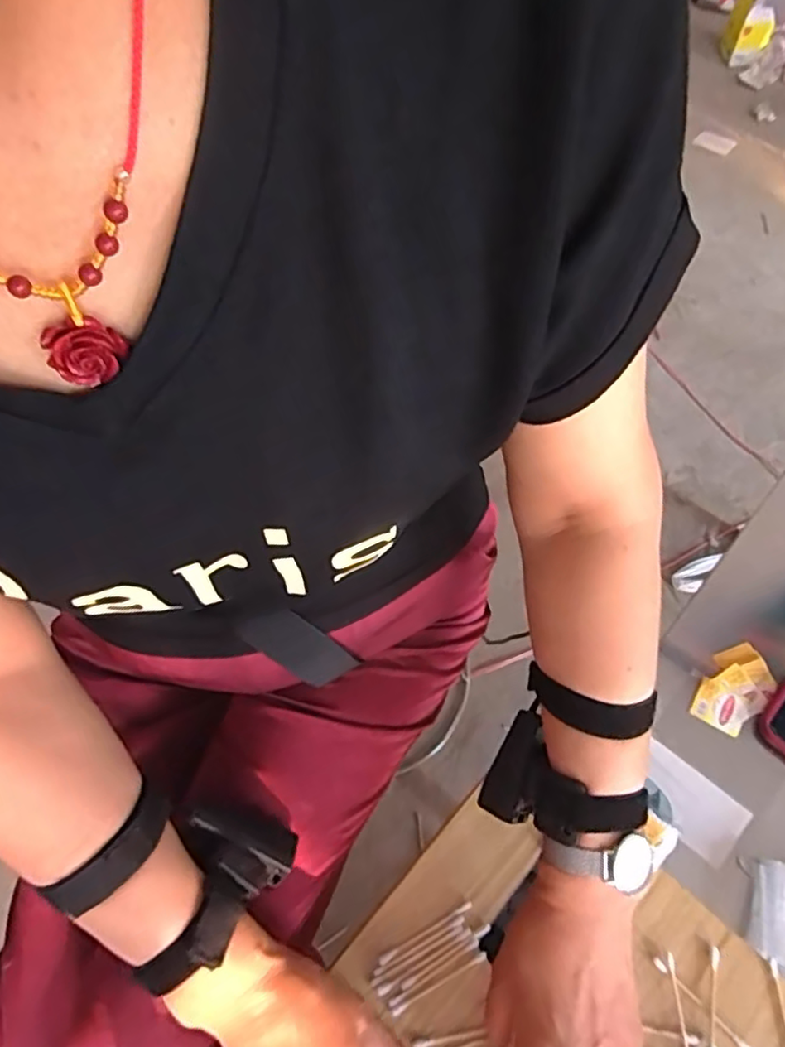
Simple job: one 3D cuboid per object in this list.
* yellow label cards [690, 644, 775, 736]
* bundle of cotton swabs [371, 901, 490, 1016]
[{"bbox_3d":[0.321,0.153,0.572,0.052,0.011,0.086,34,70,20],"label":"yellow label cards"},{"bbox_3d":[0.027,0.301,0.424,0.082,0.005,0.034,-26,64,-11],"label":"bundle of cotton swabs"}]

